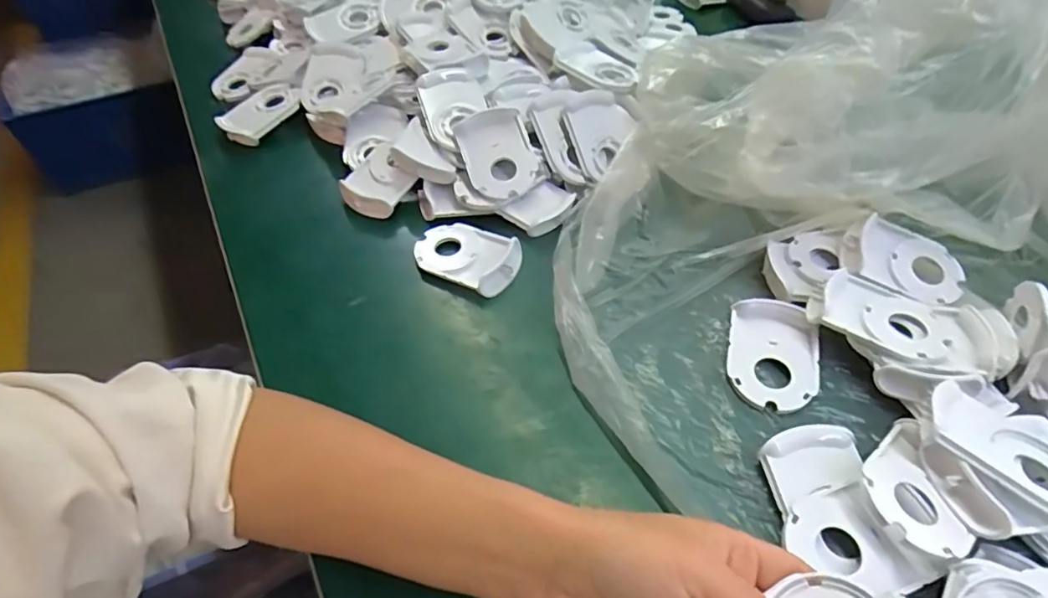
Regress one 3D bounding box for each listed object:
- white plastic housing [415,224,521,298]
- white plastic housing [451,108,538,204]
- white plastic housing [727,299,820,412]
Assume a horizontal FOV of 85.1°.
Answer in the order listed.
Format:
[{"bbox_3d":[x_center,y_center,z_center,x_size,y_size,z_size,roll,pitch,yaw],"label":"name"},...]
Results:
[{"bbox_3d":[-0.046,-0.038,0.451,0.081,0.017,0.054,21,53,19],"label":"white plastic housing"},{"bbox_3d":[-0.022,-0.121,0.486,0.058,0.019,0.078,-17,77,-3],"label":"white plastic housing"},{"bbox_3d":[0.170,0.037,0.386,0.058,0.011,0.078,10,50,11],"label":"white plastic housing"}]

